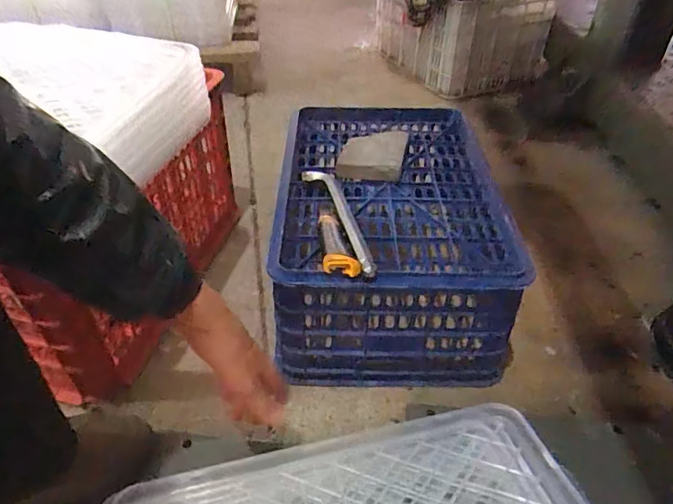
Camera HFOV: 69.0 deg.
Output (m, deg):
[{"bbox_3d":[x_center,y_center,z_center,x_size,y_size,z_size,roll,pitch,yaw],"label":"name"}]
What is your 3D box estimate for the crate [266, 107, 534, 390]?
[{"bbox_3d":[0.085,-0.027,0.783,0.308,0.224,0.450,1,41,2],"label":"crate"}]

